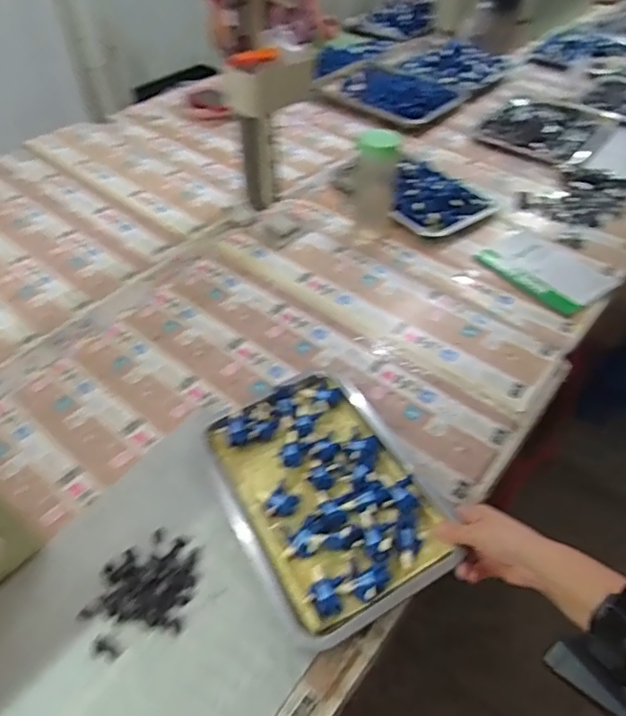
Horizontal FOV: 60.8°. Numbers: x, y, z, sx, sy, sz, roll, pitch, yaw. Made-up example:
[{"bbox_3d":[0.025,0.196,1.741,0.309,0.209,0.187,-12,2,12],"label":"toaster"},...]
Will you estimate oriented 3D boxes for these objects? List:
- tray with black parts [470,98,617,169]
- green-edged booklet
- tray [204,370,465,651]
[{"bbox_3d":[0.559,-0.555,1.282,0.269,0.044,0.294,30,54,25],"label":"tray with black parts"},{"bbox_3d":[0.413,-0.157,0.935,0.149,0.021,0.205,-27,53,-23],"label":"green-edged booklet"},{"bbox_3d":[0.013,0.144,0.613,0.210,0.031,0.293,-22,51,-19],"label":"tray"}]

